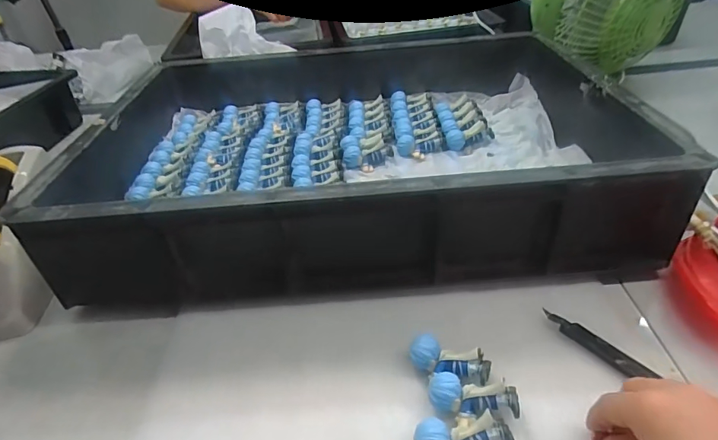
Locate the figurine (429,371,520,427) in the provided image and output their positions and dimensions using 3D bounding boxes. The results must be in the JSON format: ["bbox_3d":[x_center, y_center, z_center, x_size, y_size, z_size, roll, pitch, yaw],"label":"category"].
[{"bbox_3d":[0.083,0.133,0.322,0.062,0.025,0.029,3,40,12],"label":"figurine"}]

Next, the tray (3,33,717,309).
[{"bbox_3d":[-0.005,-0.100,0.540,0.566,0.122,0.397,-5,39,2],"label":"tray"}]

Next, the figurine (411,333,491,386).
[{"bbox_3d":[0.071,0.112,0.348,0.060,0.026,0.025,13,43,23],"label":"figurine"}]

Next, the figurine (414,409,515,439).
[{"bbox_3d":[0.070,0.153,0.298,0.062,0.026,0.031,-6,39,1],"label":"figurine"}]

